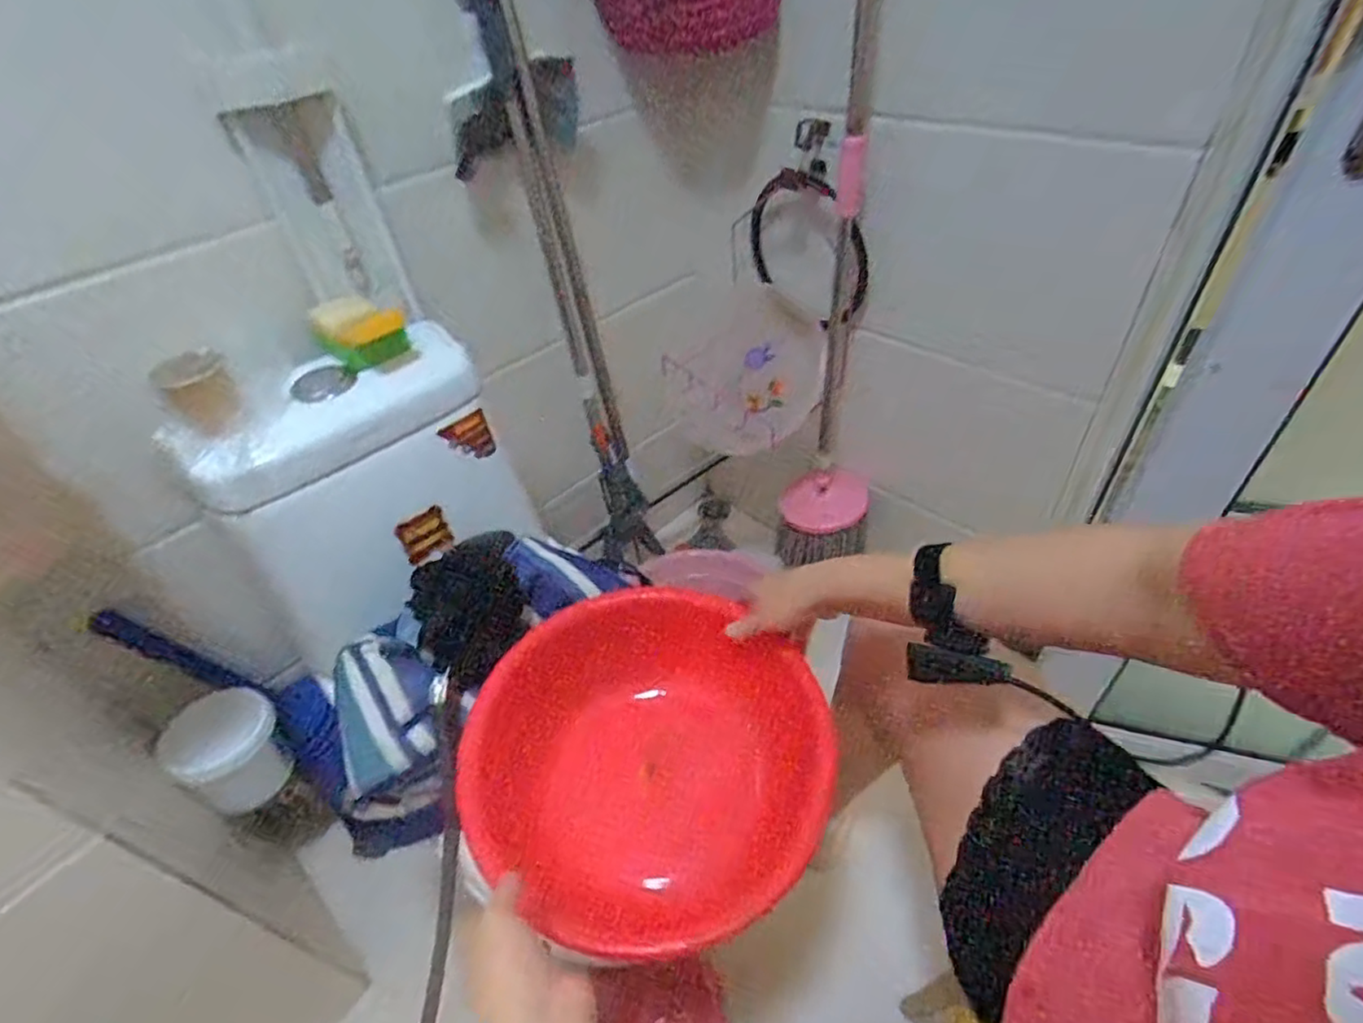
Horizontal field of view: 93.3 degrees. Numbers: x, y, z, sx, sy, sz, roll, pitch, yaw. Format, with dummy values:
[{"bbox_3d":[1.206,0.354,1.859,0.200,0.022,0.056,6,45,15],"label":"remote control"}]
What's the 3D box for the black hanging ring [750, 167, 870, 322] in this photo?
[{"bbox_3d":[0.196,-0.397,0.979,0.201,0.196,0.040,27,53,29],"label":"black hanging ring"}]

